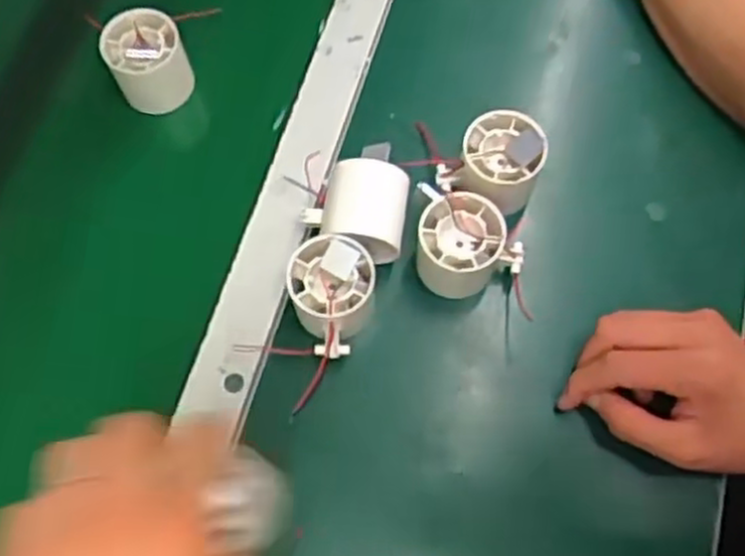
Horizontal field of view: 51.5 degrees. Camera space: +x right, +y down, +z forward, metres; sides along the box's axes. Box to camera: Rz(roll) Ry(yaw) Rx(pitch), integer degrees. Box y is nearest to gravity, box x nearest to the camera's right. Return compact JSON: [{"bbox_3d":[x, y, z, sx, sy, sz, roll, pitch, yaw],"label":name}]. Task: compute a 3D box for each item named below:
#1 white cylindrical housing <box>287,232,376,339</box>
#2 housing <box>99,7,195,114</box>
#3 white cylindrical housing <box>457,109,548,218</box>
[{"bbox_3d":[-0.026,0.008,0.496,0.052,0.052,0.054,0,68,0],"label":"white cylindrical housing"},{"bbox_3d":[-0.164,-0.156,0.564,0.057,0.053,0.051,-24,70,-9],"label":"housing"},{"bbox_3d":[0.087,-0.079,0.527,0.052,0.050,0.049,0,68,0],"label":"white cylindrical housing"}]

